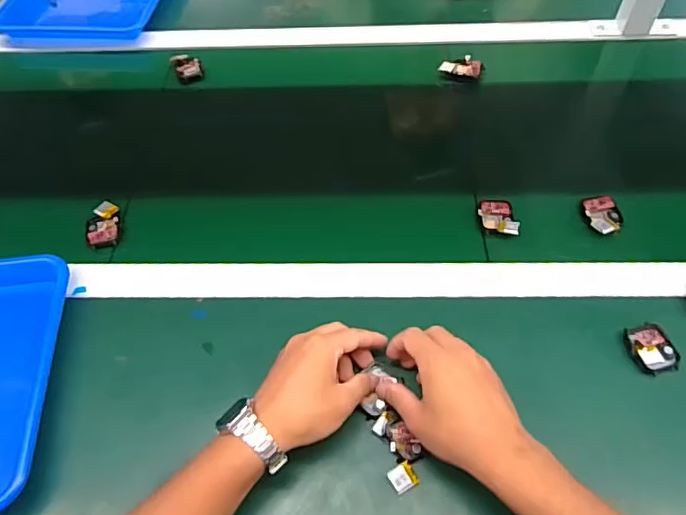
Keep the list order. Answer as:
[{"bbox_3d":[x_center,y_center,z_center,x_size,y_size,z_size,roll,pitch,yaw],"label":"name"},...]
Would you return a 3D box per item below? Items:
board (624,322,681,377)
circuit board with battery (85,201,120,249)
[{"bbox_3d":[0.285,0.083,0.492,0.038,0.008,0.046,-13,55,-6],"label":"board"},{"bbox_3d":[-0.275,-0.039,0.608,0.034,0.012,0.057,-1,68,-15],"label":"circuit board with battery"}]

